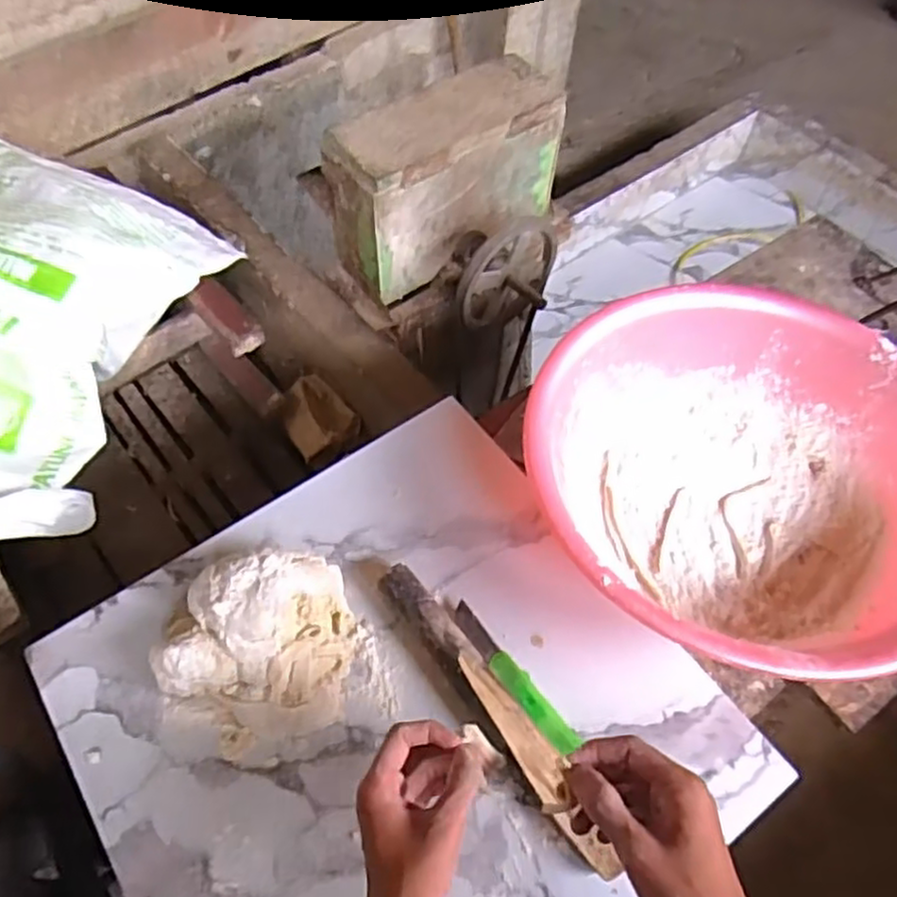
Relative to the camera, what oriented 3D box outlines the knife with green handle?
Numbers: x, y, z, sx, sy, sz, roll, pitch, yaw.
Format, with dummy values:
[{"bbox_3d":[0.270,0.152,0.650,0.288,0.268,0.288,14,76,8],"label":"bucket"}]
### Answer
[{"bbox_3d":[0.056,0.201,0.643,0.027,0.021,0.154,-32,63,-21],"label":"knife with green handle"}]

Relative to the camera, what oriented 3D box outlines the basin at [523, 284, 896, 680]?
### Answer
[{"bbox_3d":[0.282,0.034,0.707,0.391,0.121,0.393,0,55,-1],"label":"basin"}]

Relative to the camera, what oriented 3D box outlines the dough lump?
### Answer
[{"bbox_3d":[-0.168,0.154,0.641,0.156,0.059,0.122,5,55,2],"label":"dough lump"}]

